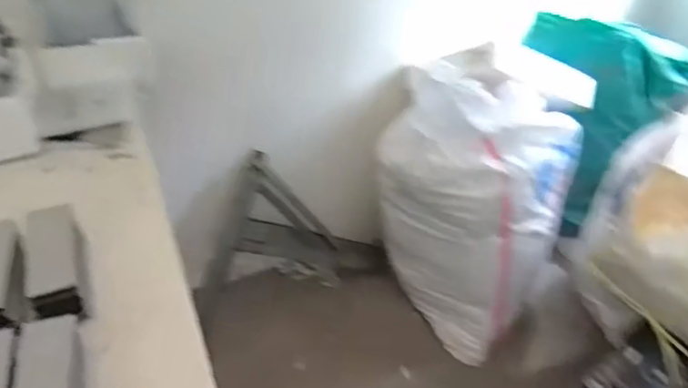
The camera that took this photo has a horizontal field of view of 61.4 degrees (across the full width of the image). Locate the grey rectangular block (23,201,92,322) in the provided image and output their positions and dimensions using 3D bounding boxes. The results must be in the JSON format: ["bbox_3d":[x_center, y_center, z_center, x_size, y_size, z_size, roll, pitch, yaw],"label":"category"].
[{"bbox_3d":[-0.368,0.093,0.746,0.063,0.063,0.168,-13,42,-16],"label":"grey rectangular block"}]

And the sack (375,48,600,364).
[{"bbox_3d":[0.348,0.020,1.507,0.364,0.729,0.330,30,48,31],"label":"sack"}]

